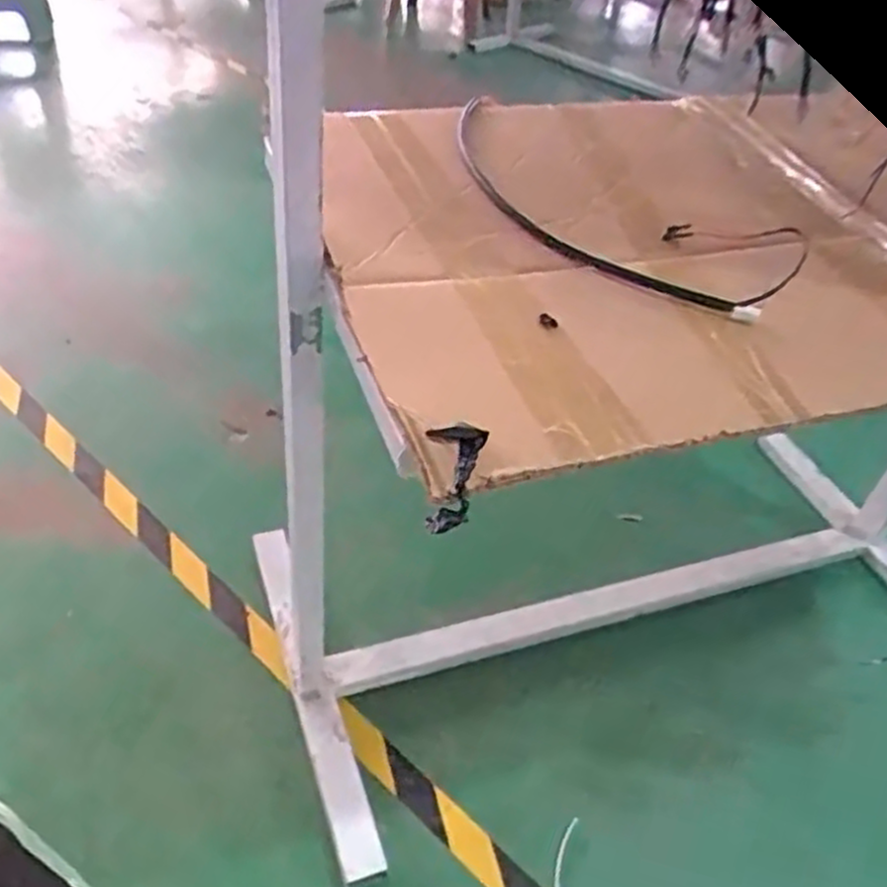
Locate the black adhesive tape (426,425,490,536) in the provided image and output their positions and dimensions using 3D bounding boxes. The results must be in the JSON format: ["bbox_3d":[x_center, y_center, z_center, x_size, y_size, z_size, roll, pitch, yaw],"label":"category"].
[{"bbox_3d":[0.003,0.019,0.451,0.032,0.011,0.065,11,67,5],"label":"black adhesive tape"}]

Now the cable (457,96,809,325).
[{"bbox_3d":[0.126,-0.214,0.695,0.377,0.035,0.161,36,50,29],"label":"cable"}]

